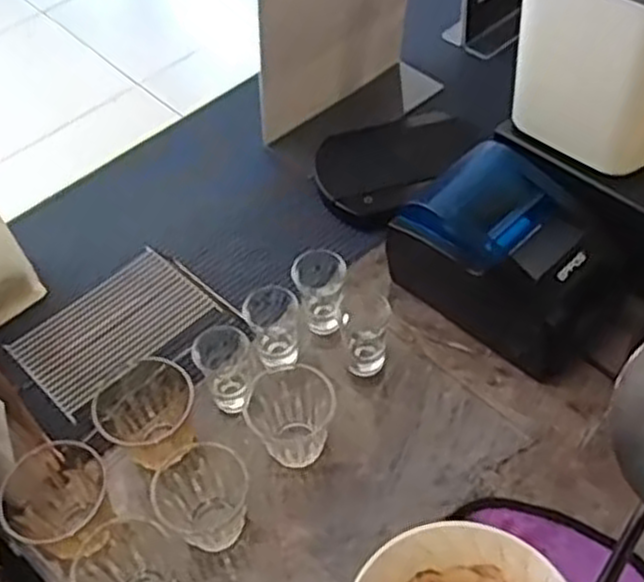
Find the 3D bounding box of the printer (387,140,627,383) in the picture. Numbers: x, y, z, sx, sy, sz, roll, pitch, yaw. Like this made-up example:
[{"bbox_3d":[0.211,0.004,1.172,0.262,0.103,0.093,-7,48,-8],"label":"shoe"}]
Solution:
[{"bbox_3d":[0.162,-0.029,0.686,0.131,0.107,0.174,-39,58,-24],"label":"printer"}]

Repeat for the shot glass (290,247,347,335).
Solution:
[{"bbox_3d":[-0.001,0.002,0.693,0.045,0.063,0.049,2,52,6],"label":"shot glass"}]

